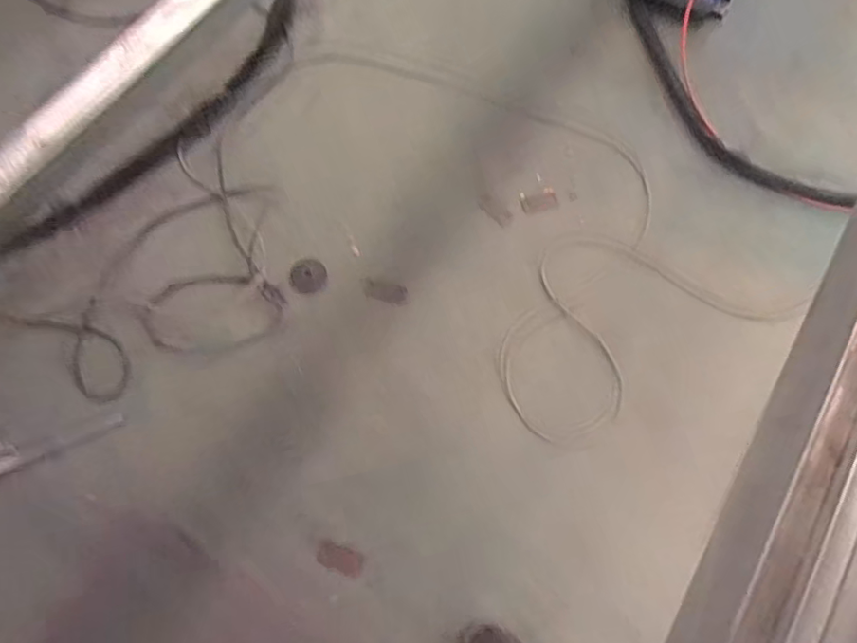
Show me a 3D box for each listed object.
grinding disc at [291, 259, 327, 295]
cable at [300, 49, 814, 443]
[{"bbox_3d":[-0.275,-0.105,1.301,0.079,0.017,0.078,0,70,-1],"label":"grinding disc"},{"bbox_3d":[0.267,-0.357,1.394,0.674,0.026,1.181,-27,73,-11],"label":"cable"}]

